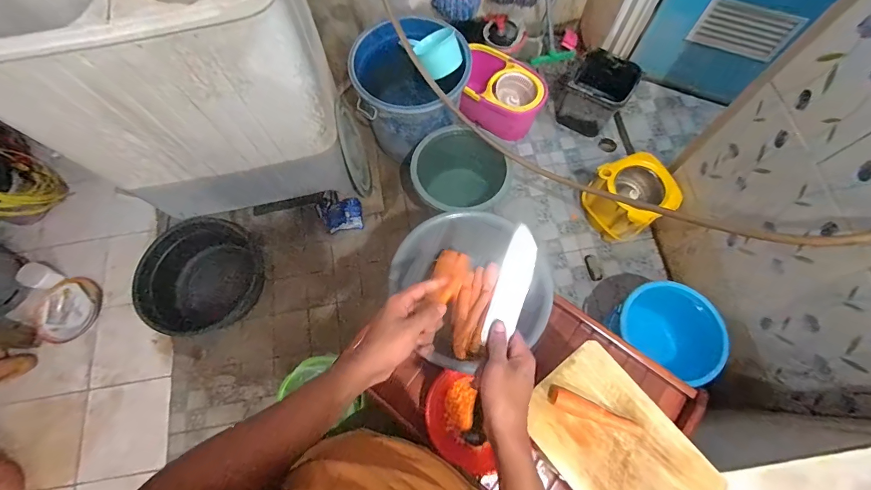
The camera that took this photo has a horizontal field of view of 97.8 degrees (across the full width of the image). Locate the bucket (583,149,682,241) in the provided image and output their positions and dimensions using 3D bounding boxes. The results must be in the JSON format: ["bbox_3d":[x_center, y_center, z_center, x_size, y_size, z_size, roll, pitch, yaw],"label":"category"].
[{"bbox_3d":[0.714,-0.168,1.432,0.210,0.280,0.257,-32,73,-9],"label":"bucket"}]

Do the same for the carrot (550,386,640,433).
[{"bbox_3d":[0.237,0.253,0.575,0.129,0.033,0.029,22,73,9],"label":"carrot"}]

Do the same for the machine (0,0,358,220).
[{"bbox_3d":[-0.703,-0.490,1.103,0.746,0.888,0.468,-13,71,-3],"label":"machine"}]

